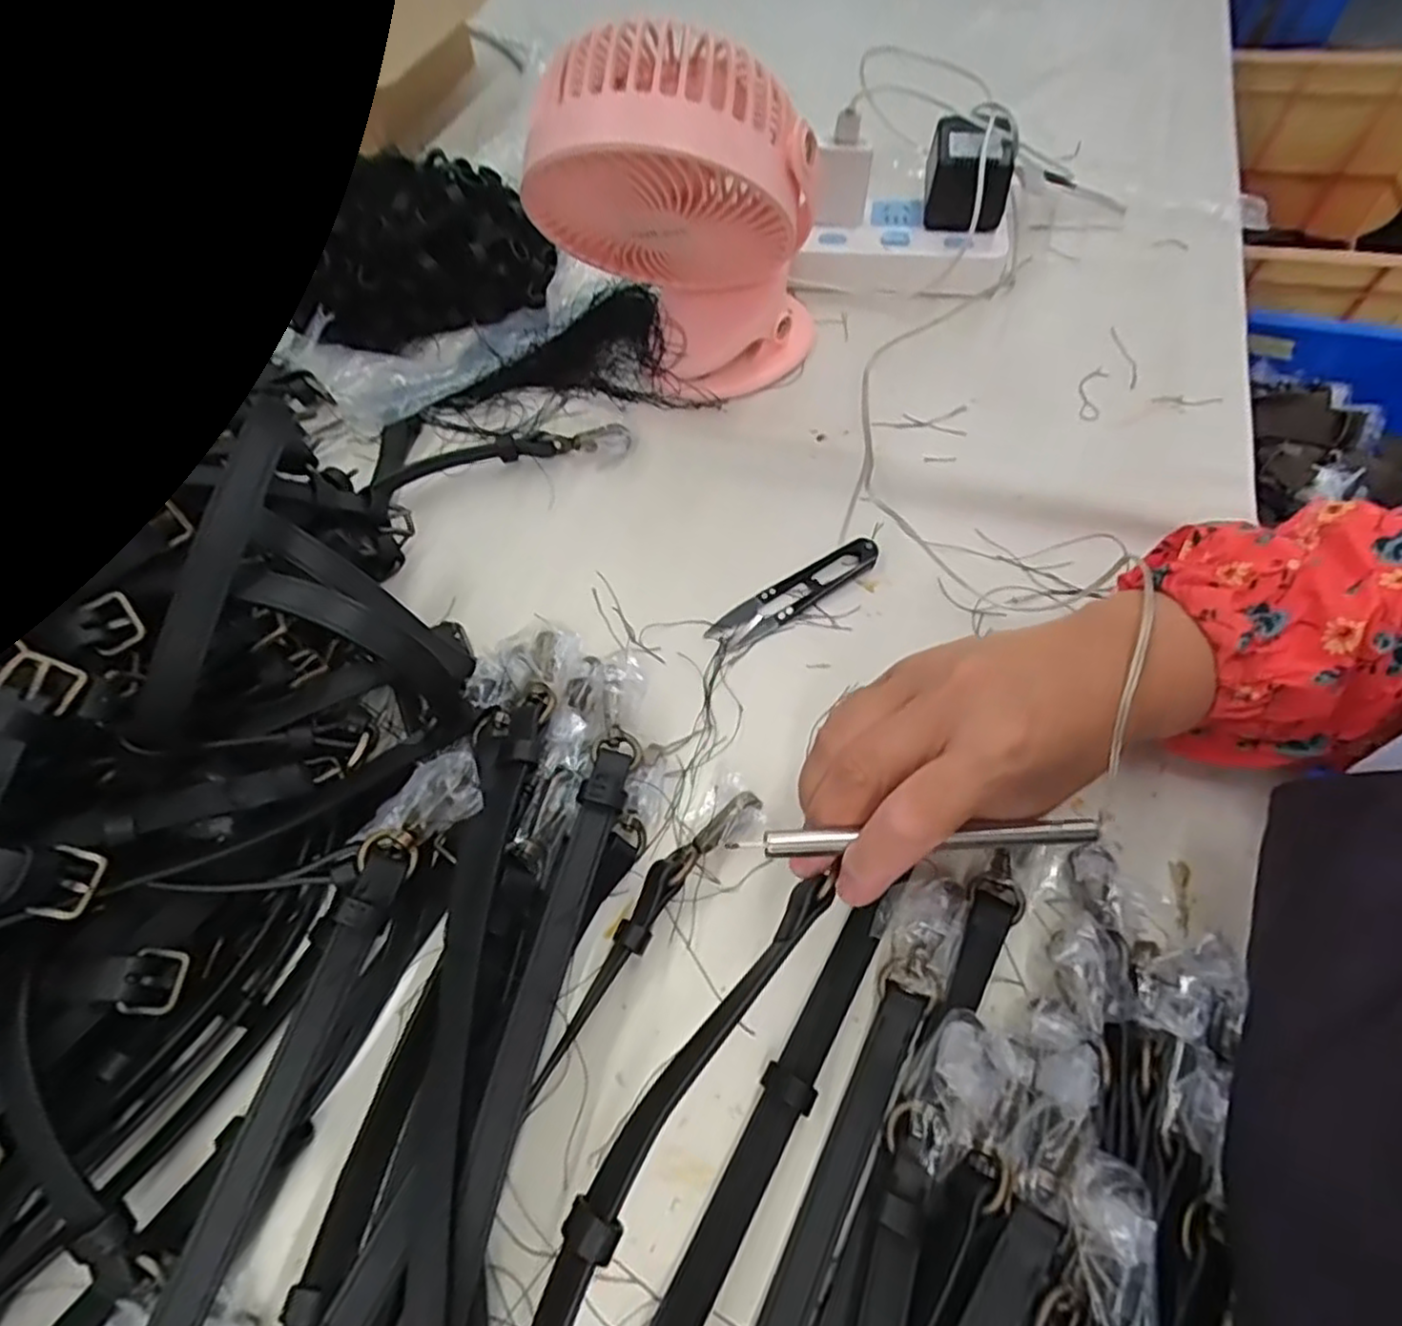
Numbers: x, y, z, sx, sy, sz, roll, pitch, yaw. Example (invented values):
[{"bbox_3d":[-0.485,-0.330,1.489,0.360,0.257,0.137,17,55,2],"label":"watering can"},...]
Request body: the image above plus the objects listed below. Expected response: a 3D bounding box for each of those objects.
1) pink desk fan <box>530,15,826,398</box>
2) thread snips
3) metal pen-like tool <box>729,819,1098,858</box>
[{"bbox_3d":[-0.009,-0.226,0.381,0.151,0.176,0.097,2,61,4],"label":"pink desk fan"},{"bbox_3d":[0.050,-0.038,0.383,0.099,0.013,0.023,-30,64,-14],"label":"thread snips"},{"bbox_3d":[0.078,0.064,0.261,0.136,0.005,0.008,-1,62,-4],"label":"metal pen-like tool"}]

